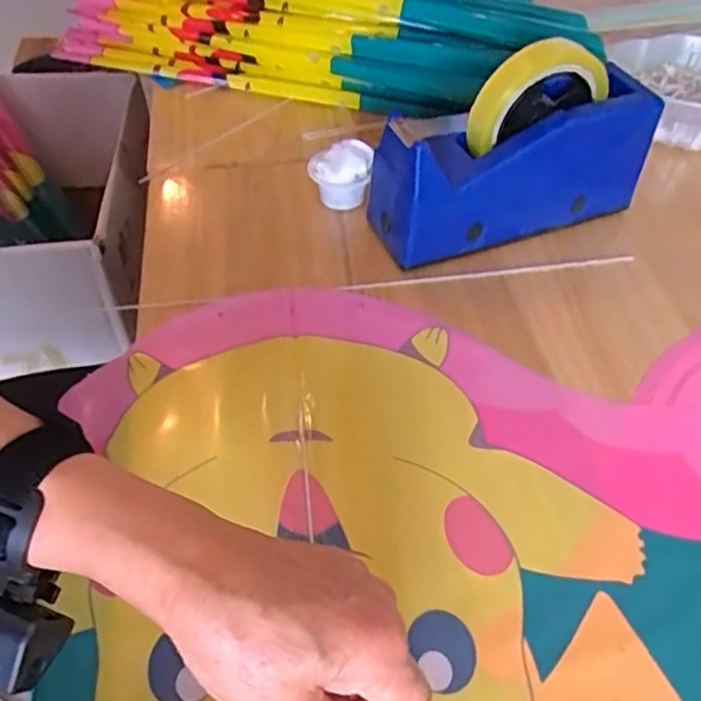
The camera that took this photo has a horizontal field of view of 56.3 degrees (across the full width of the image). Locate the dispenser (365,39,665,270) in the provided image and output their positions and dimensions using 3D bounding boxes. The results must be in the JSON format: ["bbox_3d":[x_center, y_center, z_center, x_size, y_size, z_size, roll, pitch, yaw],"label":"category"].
[{"bbox_3d":[0.118,-0.139,0.470,0.207,0.127,0.058,-14,52,-13],"label":"dispenser"}]

